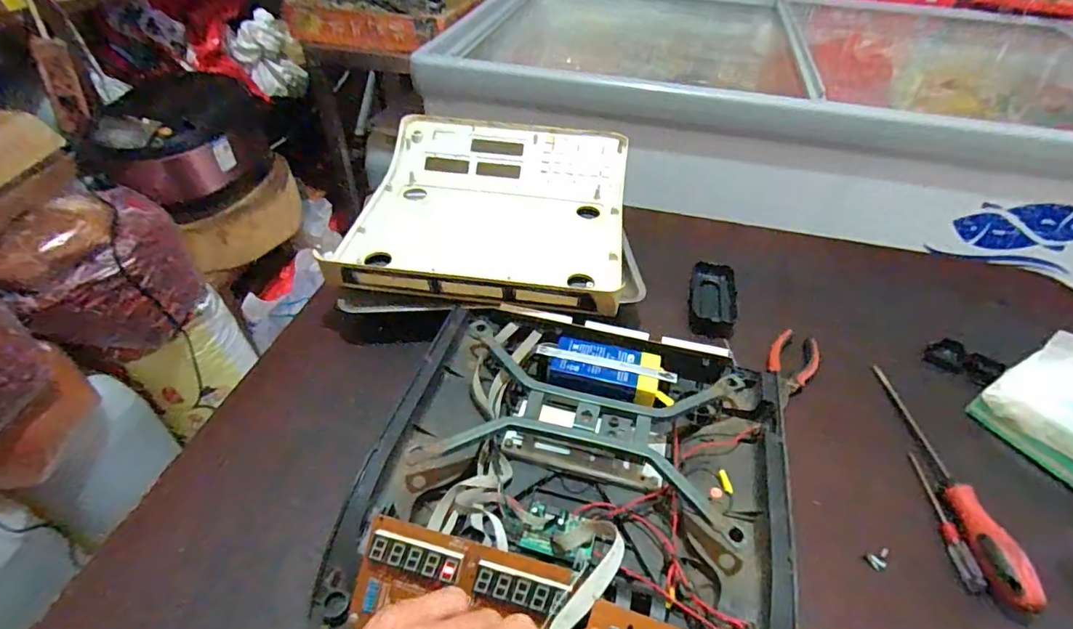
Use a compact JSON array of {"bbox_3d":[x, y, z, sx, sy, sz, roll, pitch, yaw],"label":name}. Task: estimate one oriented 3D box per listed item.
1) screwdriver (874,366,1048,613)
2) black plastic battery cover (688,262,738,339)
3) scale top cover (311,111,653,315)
[{"bbox_3d":[0.368,0.137,0.484,0.027,0.031,0.244,3,44,-1],"label":"screwdriver"},{"bbox_3d":[0.217,-0.021,0.655,0.051,0.023,0.111,10,44,7],"label":"black plastic battery cover"},{"bbox_3d":[-0.050,-0.136,0.686,0.337,0.066,0.351,5,44,1],"label":"scale top cover"}]

